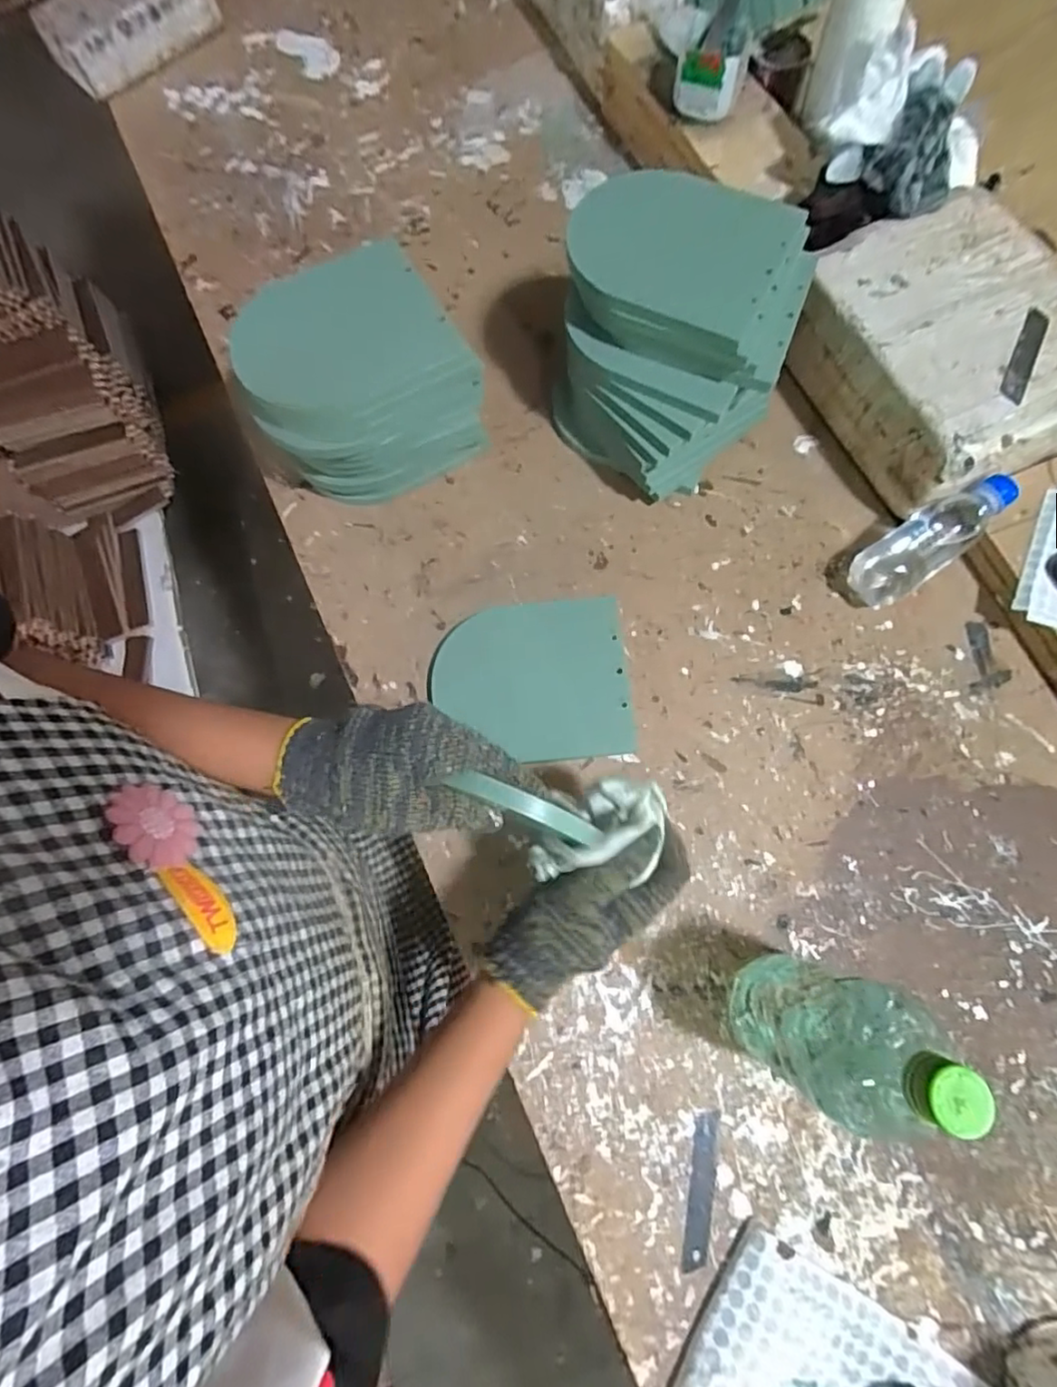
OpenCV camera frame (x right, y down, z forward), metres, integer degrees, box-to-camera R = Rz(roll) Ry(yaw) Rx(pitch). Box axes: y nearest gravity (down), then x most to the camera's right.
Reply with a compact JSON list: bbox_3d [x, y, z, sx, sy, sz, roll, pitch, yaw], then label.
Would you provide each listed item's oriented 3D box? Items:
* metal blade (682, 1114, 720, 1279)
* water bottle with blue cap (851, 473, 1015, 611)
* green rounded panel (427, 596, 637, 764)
[{"bbox_3d":[0.124,0.356,0.432,0.017,0.004,0.097,12,73,-1],"label":"metal blade"},{"bbox_3d":[0.355,-0.138,0.526,0.145,0.044,0.051,-38,77,8],"label":"water bottle with blue cap"},{"bbox_3d":[0.001,-0.010,0.535,0.170,0.006,0.141,-6,80,3],"label":"green rounded panel"}]

